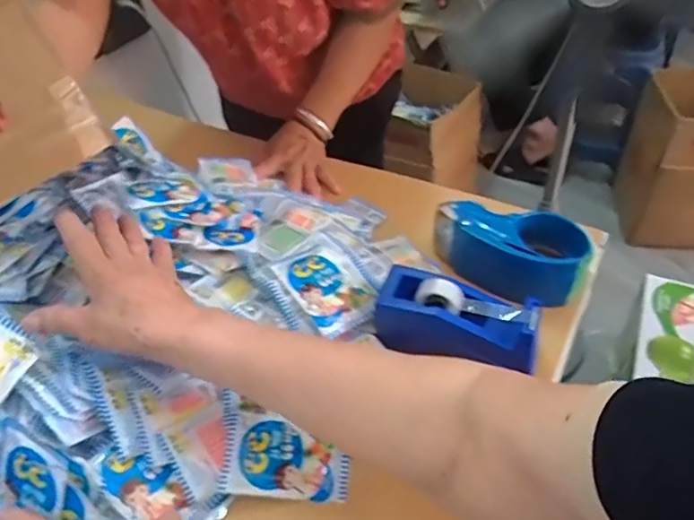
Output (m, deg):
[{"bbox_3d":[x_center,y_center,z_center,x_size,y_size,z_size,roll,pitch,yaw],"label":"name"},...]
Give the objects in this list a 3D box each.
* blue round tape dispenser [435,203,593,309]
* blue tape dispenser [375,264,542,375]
[{"bbox_3d":[0.173,-0.011,0.585,0.165,0.071,0.073,7,46,14],"label":"blue round tape dispenser"},{"bbox_3d":[0.102,0.055,0.510,0.147,0.065,0.061,11,47,18],"label":"blue tape dispenser"}]

